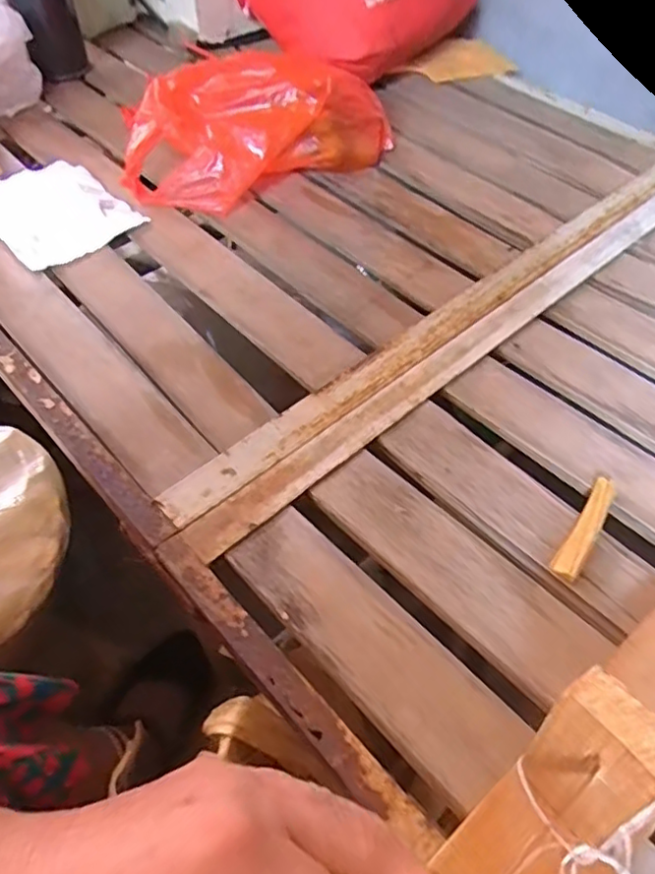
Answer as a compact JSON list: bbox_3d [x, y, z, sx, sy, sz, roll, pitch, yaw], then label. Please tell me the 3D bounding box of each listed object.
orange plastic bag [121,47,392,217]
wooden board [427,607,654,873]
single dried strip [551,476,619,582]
[{"bbox_3d":[-0.076,-0.330,0.656,0.289,0.109,0.115,-29,56,-21],"label":"orange plastic bag"},{"bbox_3d":[0.147,0.126,0.275,0.235,0.124,0.061,-34,57,-23],"label":"wooden board"},{"bbox_3d":[0.172,0.059,0.404,0.016,0.012,0.089,30,57,22],"label":"single dried strip"}]

